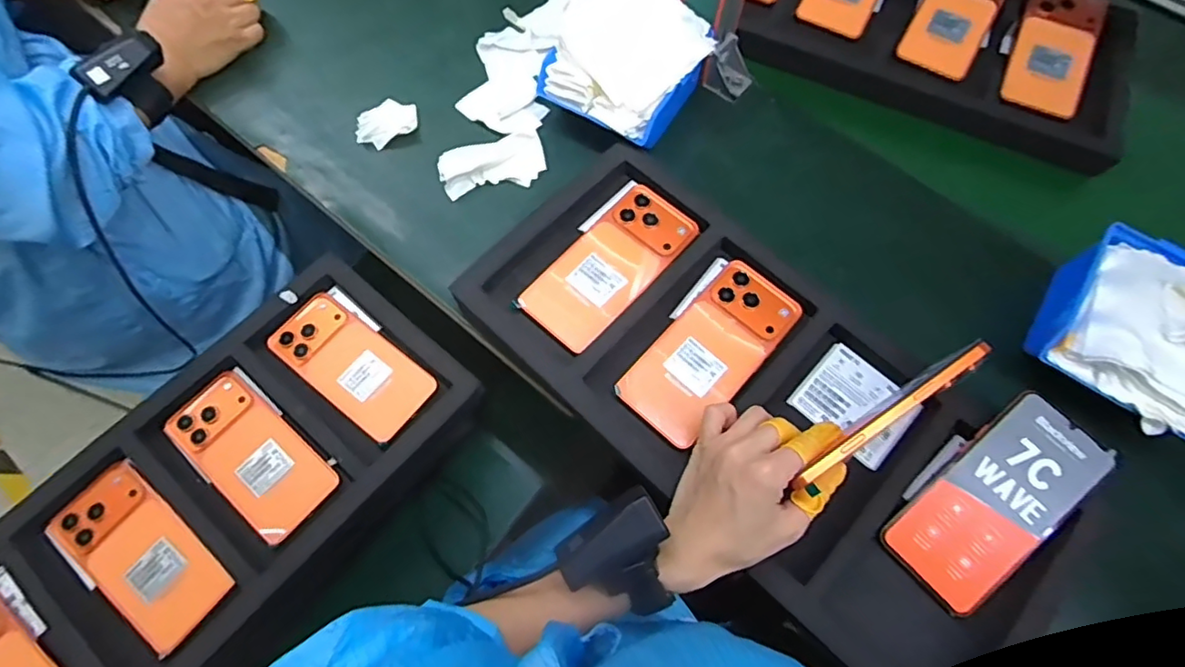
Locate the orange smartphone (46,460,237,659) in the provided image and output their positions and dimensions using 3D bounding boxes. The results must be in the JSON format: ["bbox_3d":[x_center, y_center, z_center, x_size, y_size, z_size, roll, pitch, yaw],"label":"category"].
[{"bbox_3d":[-0.386,0.188,0.495,0.167,0.010,0.077,37,71,13],"label":"orange smartphone"}]

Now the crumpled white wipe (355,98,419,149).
[{"bbox_3d":[-0.207,-0.211,0.584,0.064,0.018,0.037,-23,70,-11],"label":"crumpled white wipe"}]

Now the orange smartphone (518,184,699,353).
[{"bbox_3d":[0.016,-0.062,0.510,0.075,0.010,0.162,41,72,14],"label":"orange smartphone"}]

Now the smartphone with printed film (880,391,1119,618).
[{"bbox_3d":[0.290,0.120,0.417,0.158,0.005,0.072,-43,70,-1],"label":"smartphone with printed film"}]

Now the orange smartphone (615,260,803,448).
[{"bbox_3d":[0.098,0.011,0.480,0.077,0.009,0.162,41,72,14],"label":"orange smartphone"}]

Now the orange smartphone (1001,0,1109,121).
[{"bbox_3d":[0.491,-0.304,0.620,0.074,0.013,0.163,20,82,23],"label":"orange smartphone"}]

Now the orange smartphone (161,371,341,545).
[{"bbox_3d":[-0.313,0.109,0.531,0.164,0.009,0.077,38,71,13],"label":"orange smartphone"}]

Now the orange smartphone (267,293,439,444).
[{"bbox_3d":[-0.233,0.029,0.564,0.161,0.010,0.078,37,71,13],"label":"orange smartphone"}]

